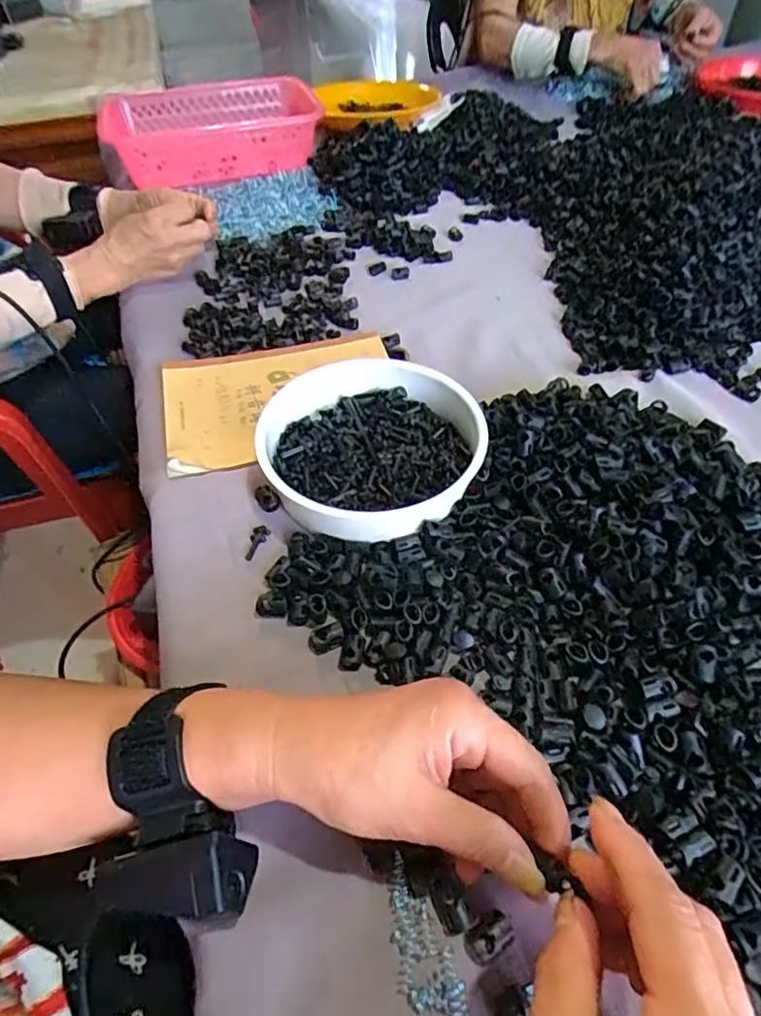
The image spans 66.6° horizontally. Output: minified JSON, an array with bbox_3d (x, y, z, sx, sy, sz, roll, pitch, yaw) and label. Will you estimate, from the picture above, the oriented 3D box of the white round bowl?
[{"bbox_3d":[-0.008,-0.046,0.435,0.158,0.052,0.156,-2,51,2],"label":"white round bowl"}]

